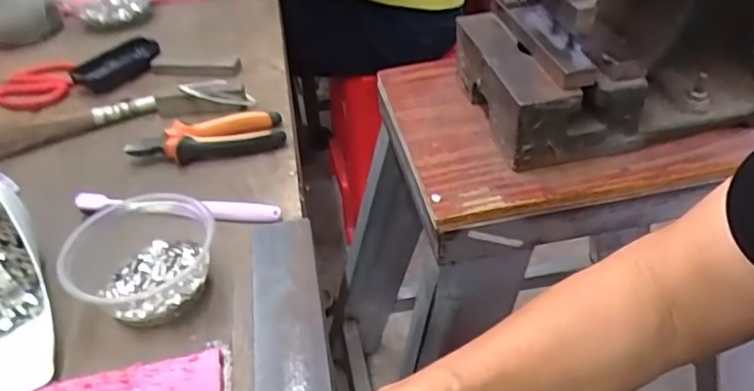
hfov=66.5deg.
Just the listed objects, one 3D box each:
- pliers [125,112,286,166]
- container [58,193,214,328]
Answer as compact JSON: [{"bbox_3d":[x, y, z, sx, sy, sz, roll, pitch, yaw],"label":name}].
[{"bbox_3d":[-0.170,-0.058,0.574,0.147,0.022,0.052,-16,41,-11],"label":"pliers"},{"bbox_3d":[-0.178,0.047,0.434,0.110,0.041,0.092,-20,43,-18],"label":"container"}]

